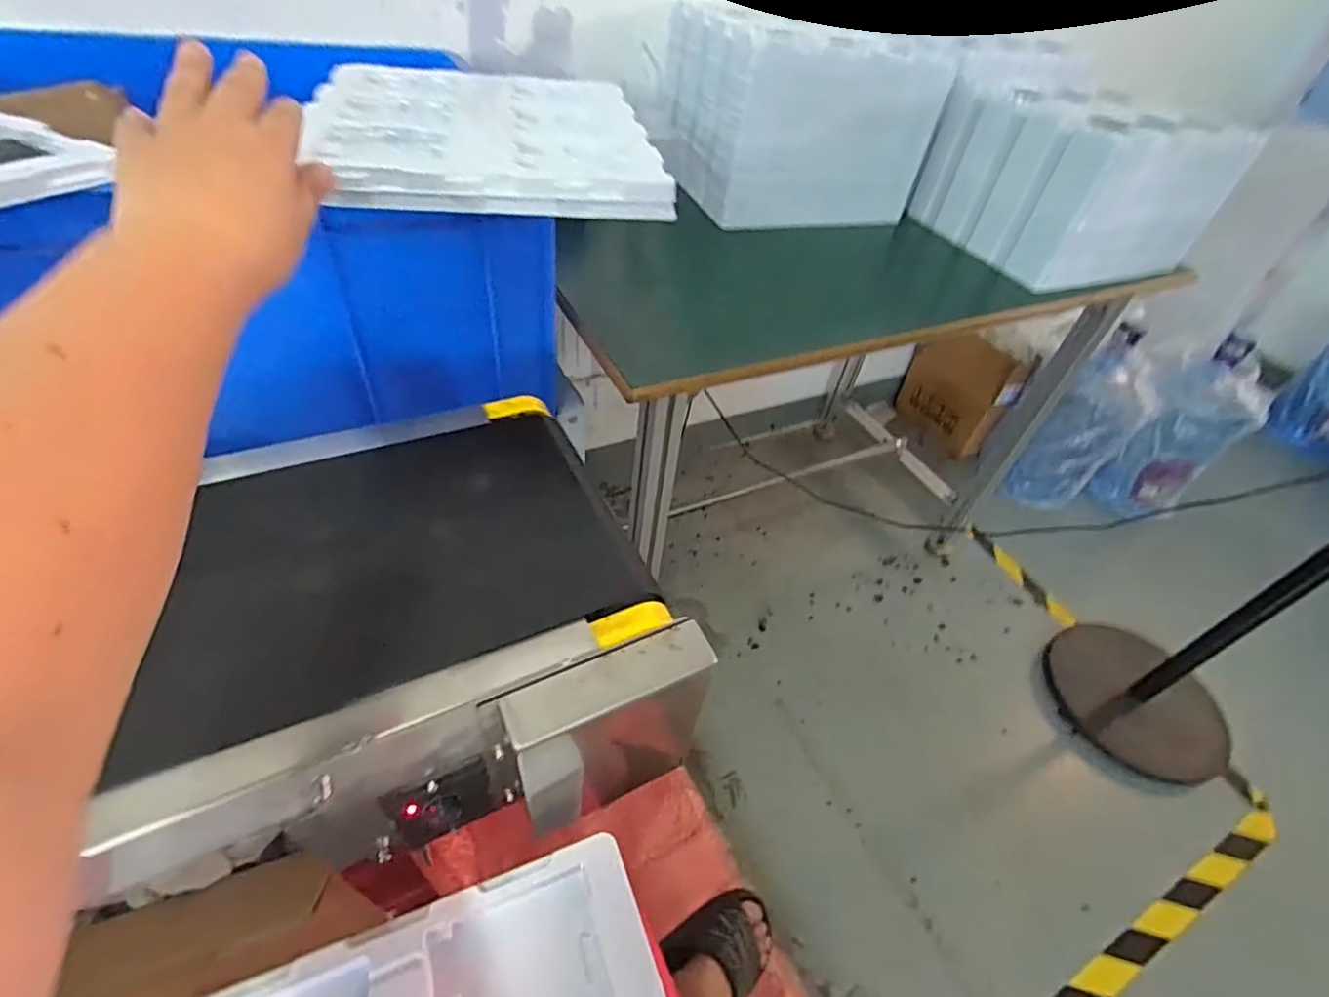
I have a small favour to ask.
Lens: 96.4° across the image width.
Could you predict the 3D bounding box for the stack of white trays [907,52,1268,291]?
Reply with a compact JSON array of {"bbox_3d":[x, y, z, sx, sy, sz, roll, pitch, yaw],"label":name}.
[{"bbox_3d":[0.604,-0.481,0.896,0.295,0.189,0.279,-15,50,-21],"label":"stack of white trays"}]

